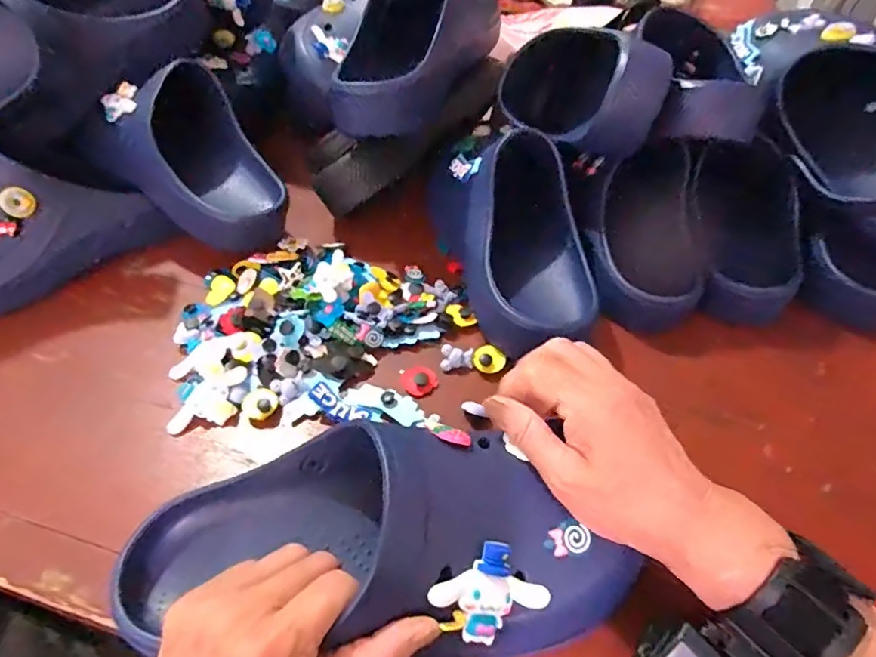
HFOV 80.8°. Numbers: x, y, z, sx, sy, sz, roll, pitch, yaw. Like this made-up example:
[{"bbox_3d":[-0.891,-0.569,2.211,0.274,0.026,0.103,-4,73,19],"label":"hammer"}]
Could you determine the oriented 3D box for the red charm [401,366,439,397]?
[{"bbox_3d":[-0.014,0.038,0.388,0.026,0.007,0.026,0,48,0],"label":"red charm"}]

